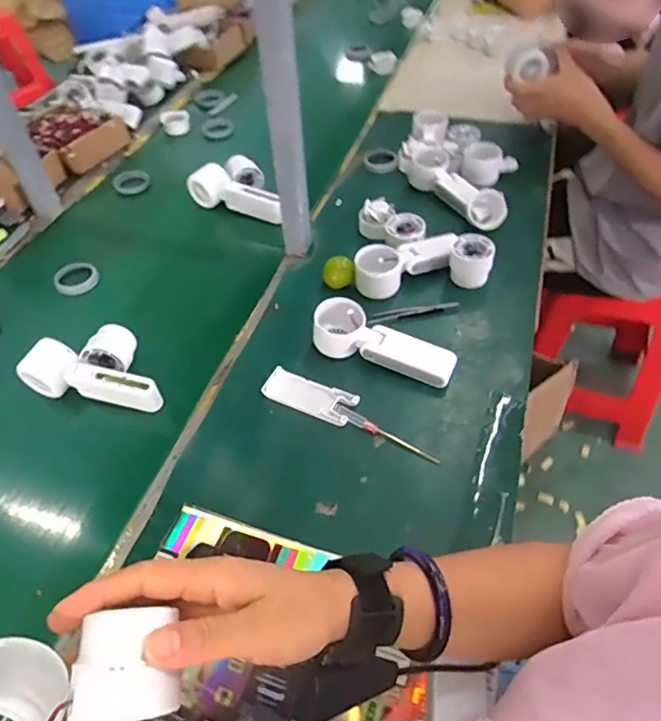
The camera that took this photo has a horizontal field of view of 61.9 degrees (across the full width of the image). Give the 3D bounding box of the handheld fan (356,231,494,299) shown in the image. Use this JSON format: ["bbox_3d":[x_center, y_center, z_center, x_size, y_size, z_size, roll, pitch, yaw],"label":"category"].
[{"bbox_3d":[0.120,-0.125,0.722,0.174,0.046,0.084,-15,49,-9],"label":"handheld fan"}]

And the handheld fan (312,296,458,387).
[{"bbox_3d":[0.061,-0.023,0.636,0.167,0.055,0.050,16,51,17],"label":"handheld fan"}]

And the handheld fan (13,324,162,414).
[{"bbox_3d":[-0.268,0.003,0.644,0.158,0.053,0.081,6,49,9],"label":"handheld fan"}]

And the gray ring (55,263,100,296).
[{"bbox_3d":[-0.362,-0.116,0.789,0.060,0.019,0.061,-2,48,2],"label":"gray ring"}]

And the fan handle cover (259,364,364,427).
[{"bbox_3d":[-0.024,0.039,0.619,0.107,0.008,0.042,20,53,20],"label":"fan handle cover"}]

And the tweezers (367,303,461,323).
[{"bbox_3d":[0.103,-0.062,0.690,0.113,0.010,0.015,-11,49,-6],"label":"tweezers"}]

